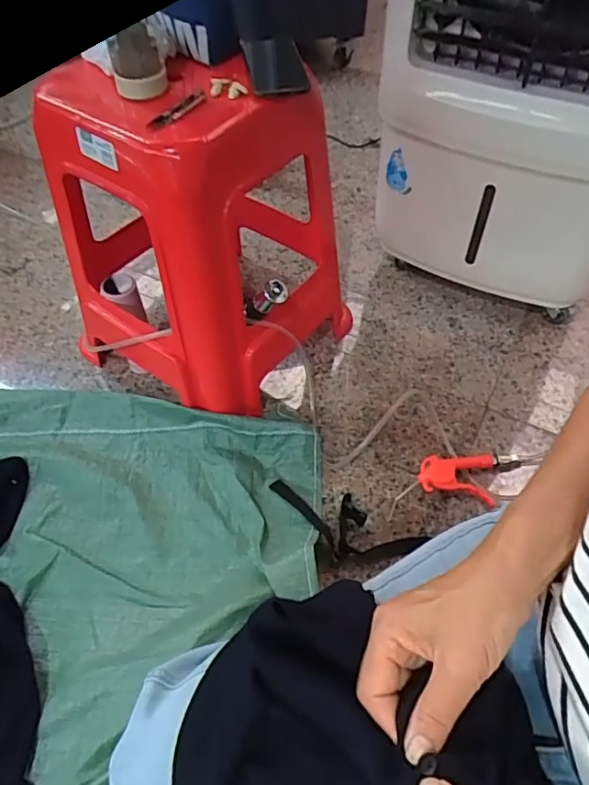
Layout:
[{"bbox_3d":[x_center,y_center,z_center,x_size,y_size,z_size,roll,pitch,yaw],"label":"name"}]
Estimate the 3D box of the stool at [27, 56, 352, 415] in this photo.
[{"bbox_3d":[-0.156,-0.281,0.930,0.405,0.497,0.427,29,58,21],"label":"stool"}]

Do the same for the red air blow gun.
[{"bbox_3d":[0.293,0.139,0.893,0.172,0.027,0.083,-3,52,-1],"label":"red air blow gun"}]

